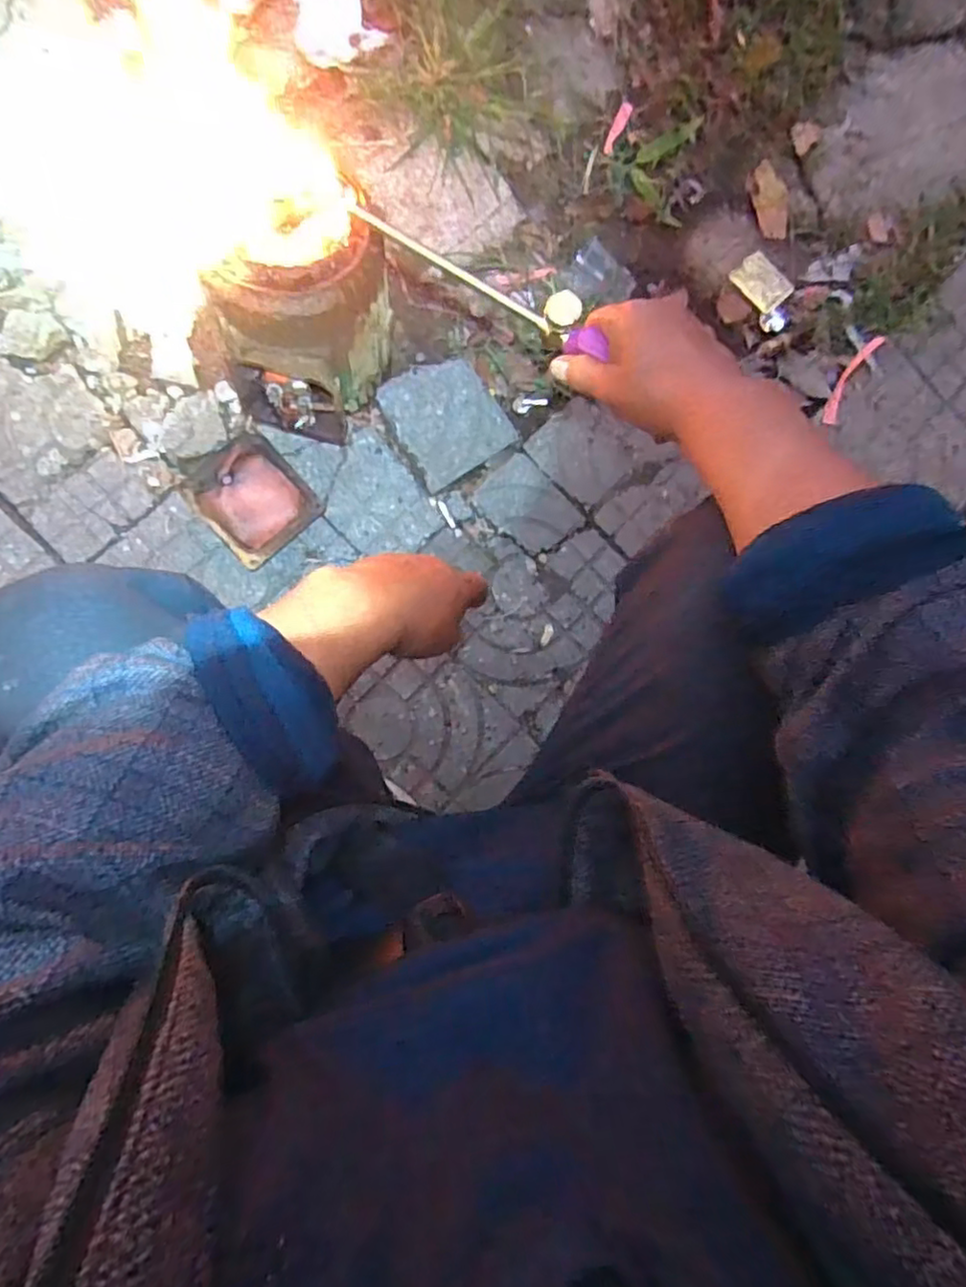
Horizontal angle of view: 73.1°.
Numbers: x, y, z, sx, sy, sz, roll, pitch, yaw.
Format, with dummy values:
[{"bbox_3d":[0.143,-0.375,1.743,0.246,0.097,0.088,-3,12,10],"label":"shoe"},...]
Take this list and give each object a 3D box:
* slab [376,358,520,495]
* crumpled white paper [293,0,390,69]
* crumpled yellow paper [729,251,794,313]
[{"bbox_3d":[-0.044,-0.284,0.817,0.133,0.016,0.139,-32,90,-8],"label":"slab"},{"bbox_3d":[-0.196,-0.792,0.817,0.104,0.007,0.136,-32,90,-8],"label":"crumpled white paper"},{"bbox_3d":[0.390,-0.505,0.910,0.059,0.011,0.077,-42,91,-8],"label":"crumpled yellow paper"}]

